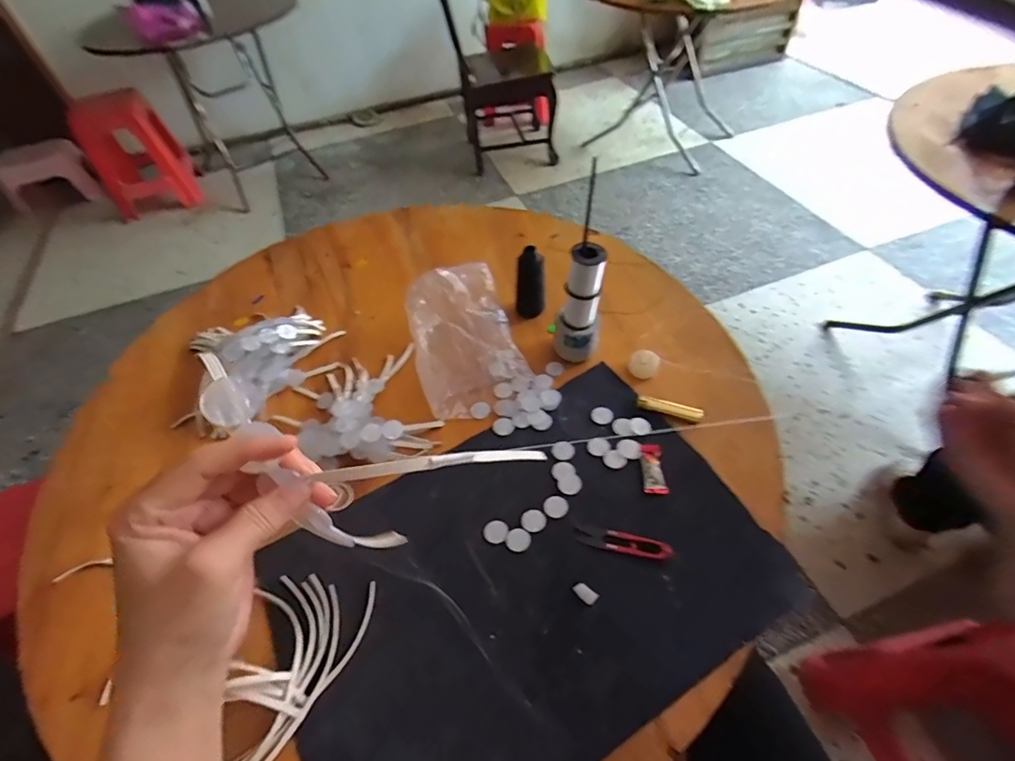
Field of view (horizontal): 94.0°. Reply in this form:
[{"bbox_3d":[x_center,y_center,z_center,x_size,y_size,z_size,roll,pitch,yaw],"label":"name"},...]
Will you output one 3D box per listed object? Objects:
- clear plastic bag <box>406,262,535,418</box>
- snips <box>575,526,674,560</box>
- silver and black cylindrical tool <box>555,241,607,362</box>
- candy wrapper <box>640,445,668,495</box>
[{"bbox_3d":[-0.064,-0.063,0.679,0.142,0.074,0.209,-18,54,-8],"label":"clear plastic bag"},{"bbox_3d":[0.128,0.177,0.518,0.101,0.008,0.022,10,55,12],"label":"snips"},{"bbox_3d":[0.095,-0.096,0.631,0.060,0.169,0.052,11,55,13],"label":"silver and black cylindrical tool"},{"bbox_3d":[0.176,0.106,0.569,0.025,0.005,0.064,1,54,6],"label":"candy wrapper"}]

